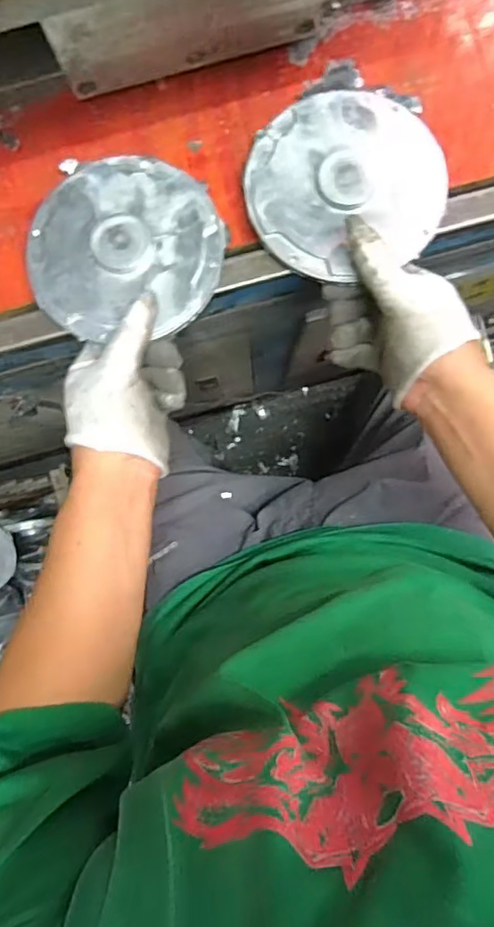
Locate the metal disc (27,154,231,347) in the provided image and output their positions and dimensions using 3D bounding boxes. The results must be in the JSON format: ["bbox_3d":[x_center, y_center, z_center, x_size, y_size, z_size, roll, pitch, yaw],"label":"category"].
[{"bbox_3d":[-0.088,-0.157,0.411,0.137,0.021,0.130,0,90,1],"label":"metal disc"}]

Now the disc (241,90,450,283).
[{"bbox_3d":[0.071,-0.201,0.407,0.137,0.019,0.133,0,90,1],"label":"disc"}]

